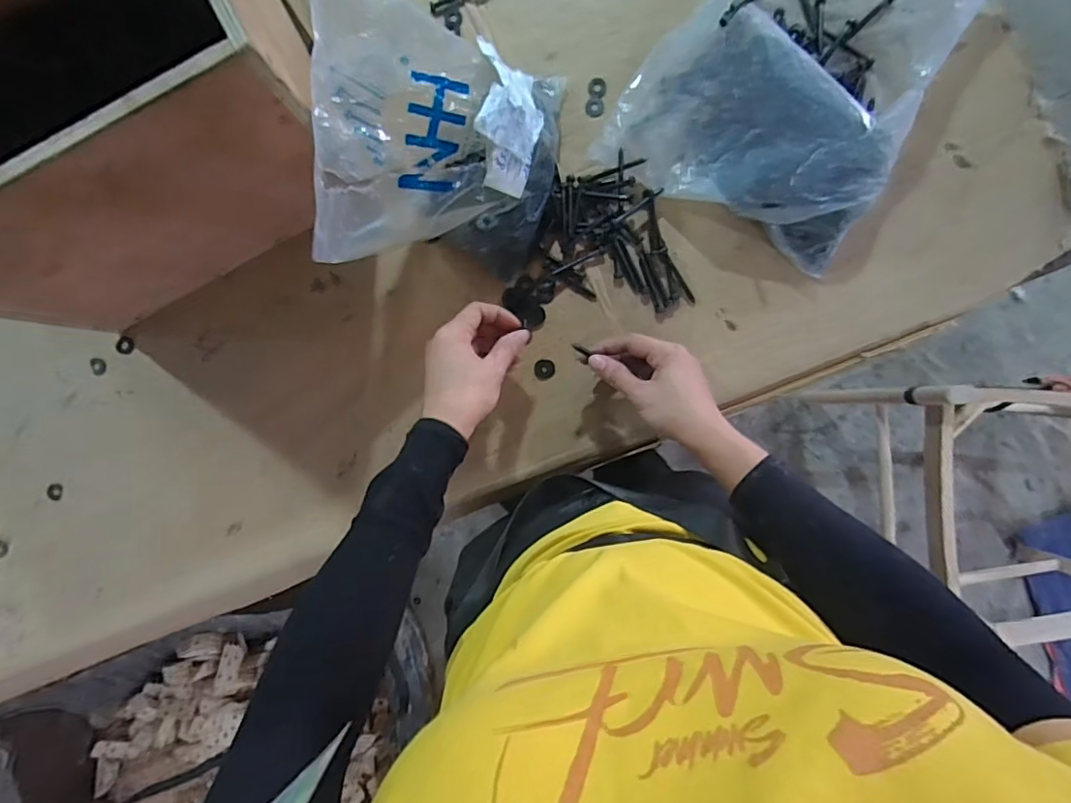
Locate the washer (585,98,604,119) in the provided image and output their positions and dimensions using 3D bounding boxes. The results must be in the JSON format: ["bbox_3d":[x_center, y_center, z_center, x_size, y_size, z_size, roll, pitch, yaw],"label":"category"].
[{"bbox_3d":[0.060,-0.298,0.553,0.019,0.004,0.020,-1,91,3],"label":"washer"}]

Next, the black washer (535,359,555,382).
[{"bbox_3d":[0.009,-0.032,0.550,0.020,0.004,0.021,-5,91,3],"label":"black washer"}]

